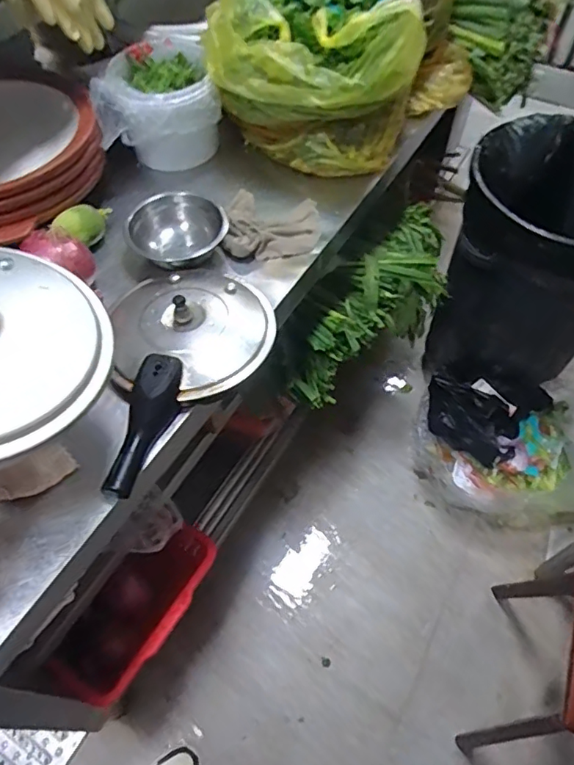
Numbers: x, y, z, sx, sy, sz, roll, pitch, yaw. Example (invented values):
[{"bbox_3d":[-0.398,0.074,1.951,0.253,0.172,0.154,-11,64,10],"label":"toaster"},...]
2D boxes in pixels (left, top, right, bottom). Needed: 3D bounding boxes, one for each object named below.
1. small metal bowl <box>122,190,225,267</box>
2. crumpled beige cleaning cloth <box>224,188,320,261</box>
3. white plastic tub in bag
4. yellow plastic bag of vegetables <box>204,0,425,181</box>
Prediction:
[{"bbox_3d":[-0.189,-0.260,0.913,0.149,0.093,0.139,0,56,0],"label":"small metal bowl"},{"bbox_3d":[-0.027,-0.289,0.951,0.175,0.044,0.165,4,56,2],"label":"crumpled beige cleaning cloth"},{"bbox_3d":[-0.251,-0.544,1.030,0.218,0.157,0.245,-12,57,-8],"label":"white plastic tub in bag"},{"bbox_3d":[0.035,-0.550,0.969,0.384,0.272,0.196,16,57,10],"label":"yellow plastic bag of vegetables"}]

